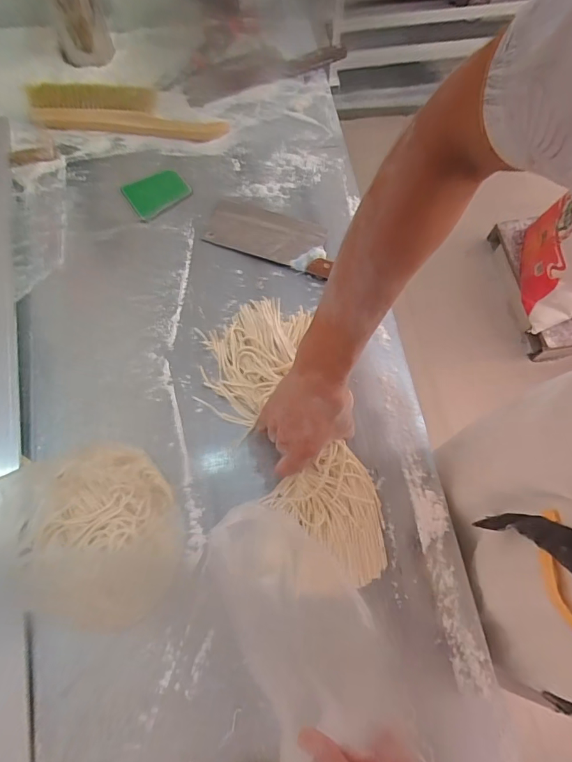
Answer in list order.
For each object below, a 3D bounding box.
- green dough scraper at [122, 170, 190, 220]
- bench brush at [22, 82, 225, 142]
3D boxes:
[{"bbox_3d":[-0.213,-0.312,0.721,0.092,0.008,0.074,-35,75,-13],"label":"green dough scraper"},{"bbox_3d":[-0.272,-0.463,0.753,0.337,0.041,0.089,2,70,-1],"label":"bench brush"}]

